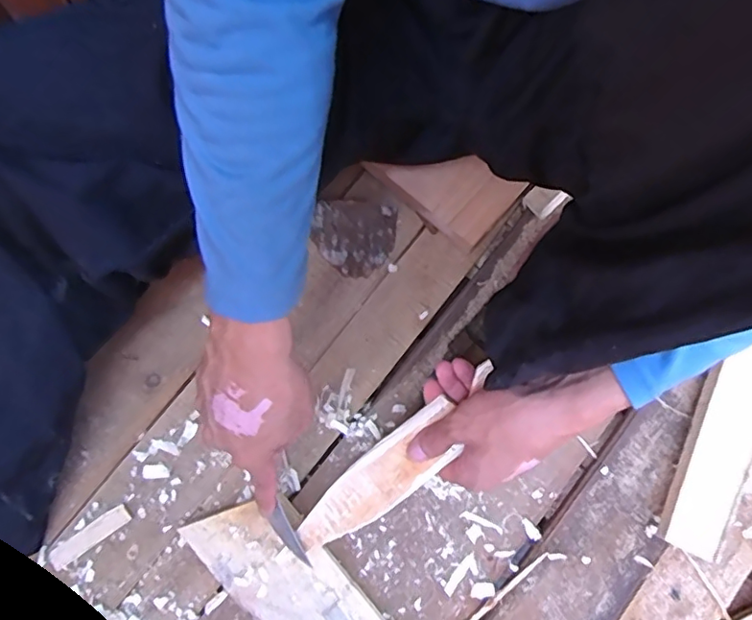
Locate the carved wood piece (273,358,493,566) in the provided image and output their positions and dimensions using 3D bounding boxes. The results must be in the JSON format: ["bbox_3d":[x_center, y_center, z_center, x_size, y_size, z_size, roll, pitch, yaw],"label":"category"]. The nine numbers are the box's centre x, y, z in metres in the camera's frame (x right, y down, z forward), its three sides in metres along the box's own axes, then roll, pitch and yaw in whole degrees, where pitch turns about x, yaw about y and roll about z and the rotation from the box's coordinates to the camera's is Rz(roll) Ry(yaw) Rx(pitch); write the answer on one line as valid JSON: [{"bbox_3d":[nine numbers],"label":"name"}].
[{"bbox_3d":[0.007,0.137,0.460,0.249,0.007,0.047,-45,81,14],"label":"carved wood piece"}]

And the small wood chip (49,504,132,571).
[{"bbox_3d":[-0.266,0.210,0.521,0.081,0.006,0.019,-35,81,-5],"label":"small wood chip"}]

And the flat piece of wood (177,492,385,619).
[{"bbox_3d":[-0.048,0.274,0.493,0.086,0.026,0.269,-43,82,-7],"label":"flat piece of wood"}]

